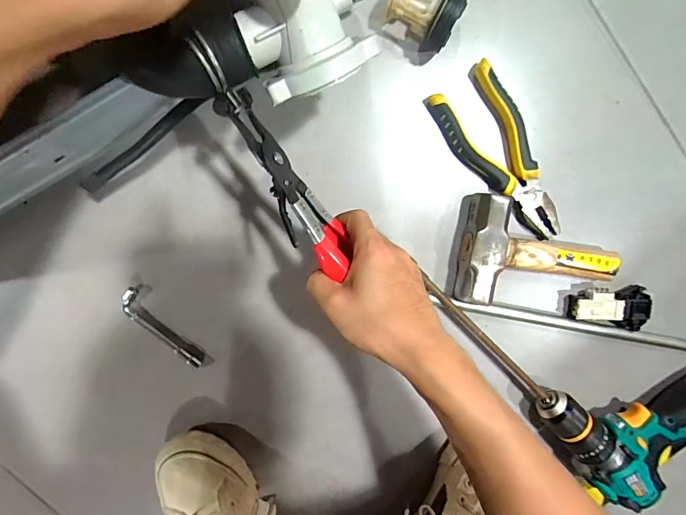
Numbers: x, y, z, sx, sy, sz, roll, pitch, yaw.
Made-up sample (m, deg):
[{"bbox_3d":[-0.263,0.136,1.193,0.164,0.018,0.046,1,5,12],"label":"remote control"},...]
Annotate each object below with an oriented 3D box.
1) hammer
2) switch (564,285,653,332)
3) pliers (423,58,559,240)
[{"bbox_3d":[0.209,-0.003,0.413,0.165,0.036,0.109,5,99,-3],"label":"hammer"},{"bbox_3d":[0.298,0.057,0.433,0.087,0.021,0.047,0,100,-2],"label":"switch"},{"bbox_3d":[0.166,-0.099,0.406,0.072,0.018,0.188,-35,99,4],"label":"pliers"}]

